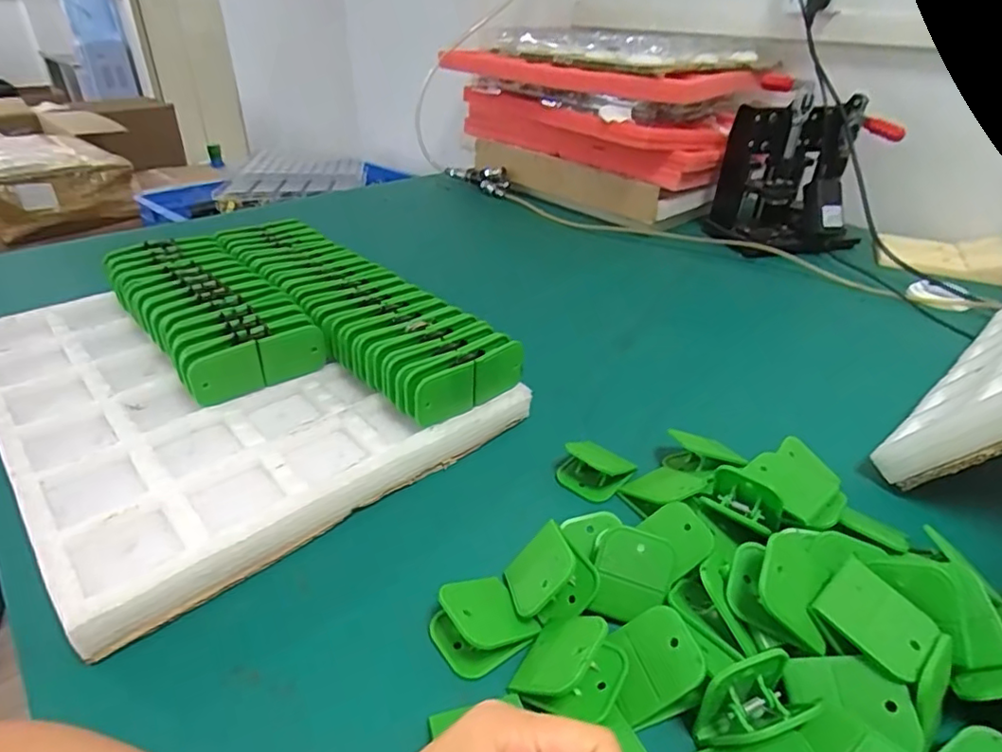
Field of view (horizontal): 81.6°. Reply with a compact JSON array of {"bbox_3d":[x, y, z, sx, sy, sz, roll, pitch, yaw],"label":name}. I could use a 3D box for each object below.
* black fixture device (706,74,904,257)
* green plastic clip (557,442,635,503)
[{"bbox_3d":[0.455,-0.313,0.892,0.222,0.204,0.134,12,34,16],"label":"black fixture device"},{"bbox_3d":[0.075,0.075,0.458,0.057,0.032,0.029,9,33,11],"label":"green plastic clip"}]

